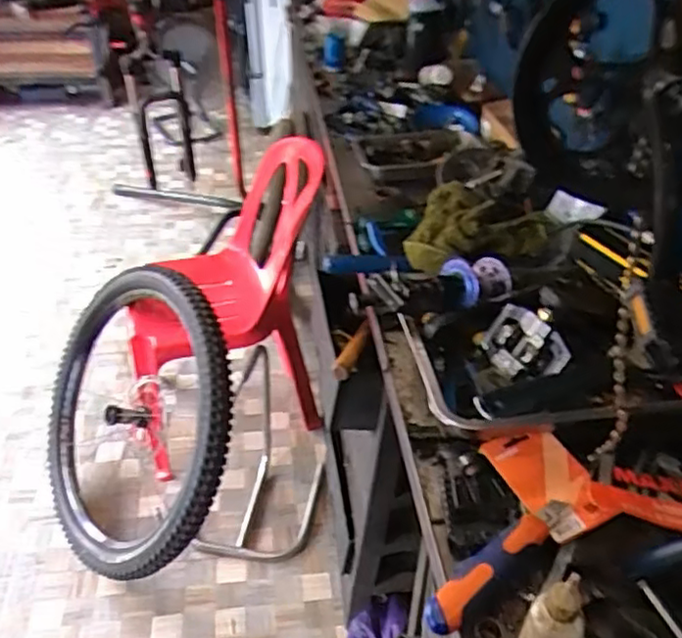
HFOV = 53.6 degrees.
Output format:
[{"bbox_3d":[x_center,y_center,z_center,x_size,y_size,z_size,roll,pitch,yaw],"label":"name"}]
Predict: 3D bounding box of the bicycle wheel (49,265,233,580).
[{"bbox_3d":[-0.494,0.228,1.532,0.701,0.670,0.079,-17,-18,36],"label":"bicycle wheel"}]

